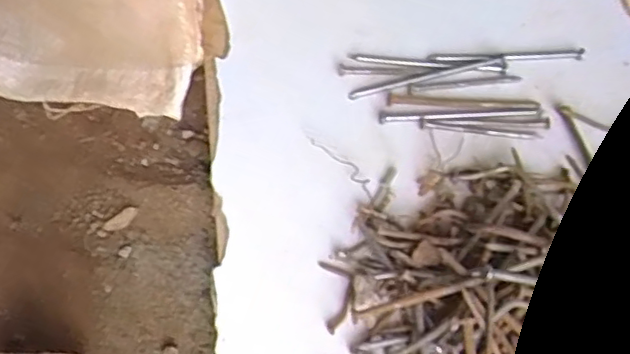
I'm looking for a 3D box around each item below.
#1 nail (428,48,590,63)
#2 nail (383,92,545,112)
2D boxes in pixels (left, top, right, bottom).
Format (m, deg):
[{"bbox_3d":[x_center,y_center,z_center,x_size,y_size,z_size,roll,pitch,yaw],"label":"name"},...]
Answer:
[{"bbox_3d":[0.129,-0.081,0.414,0.105,0.006,0.010,-5,58,-4],"label":"nail"},{"bbox_3d":[0.095,-0.046,0.392,0.097,0.009,0.009,0,58,-1],"label":"nail"}]

